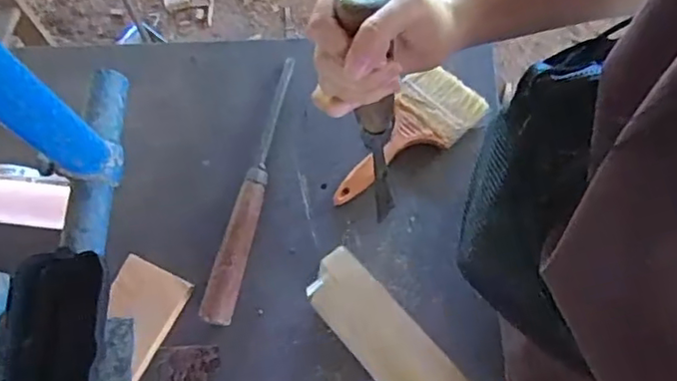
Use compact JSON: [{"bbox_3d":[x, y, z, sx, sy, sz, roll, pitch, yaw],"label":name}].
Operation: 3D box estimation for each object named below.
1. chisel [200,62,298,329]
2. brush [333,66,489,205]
[{"bbox_3d":[-0.088,-0.008,0.632,0.029,0.023,0.295,12,71,4],"label":"chisel"},{"bbox_3d":[0.067,-0.056,0.641,0.185,0.028,0.078,-39,75,-13],"label":"brush"}]

